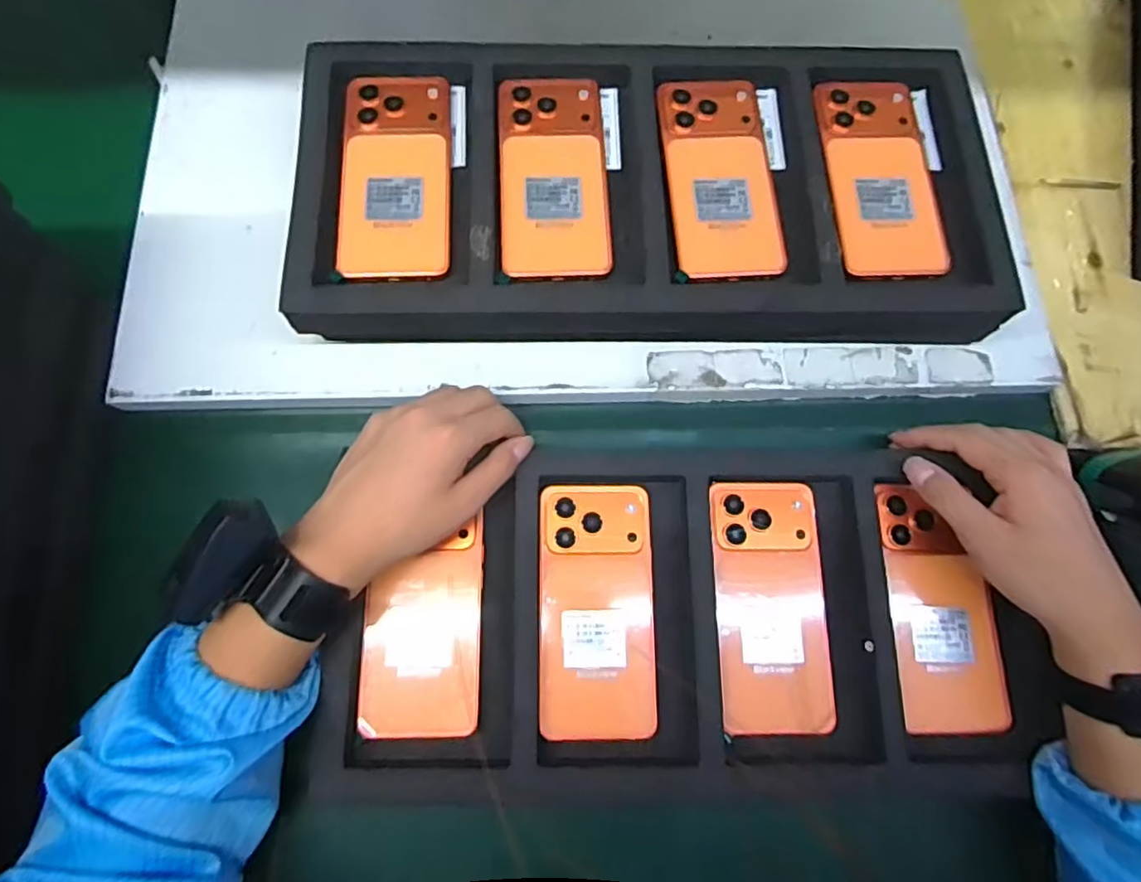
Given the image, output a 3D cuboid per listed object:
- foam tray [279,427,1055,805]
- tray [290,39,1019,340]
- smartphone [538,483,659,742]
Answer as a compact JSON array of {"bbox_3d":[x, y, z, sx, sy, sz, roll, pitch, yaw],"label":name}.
[{"bbox_3d":[0.075,0.114,0.417,0.444,0.038,0.238,3,72,-1],"label":"foam tray"},{"bbox_3d":[0.056,-0.175,0.457,0.478,0.066,0.230,0,73,-2],"label":"tray"},{"bbox_3d":[0.018,0.110,0.411,0.075,0.012,0.161,1,73,-2],"label":"smartphone"}]

